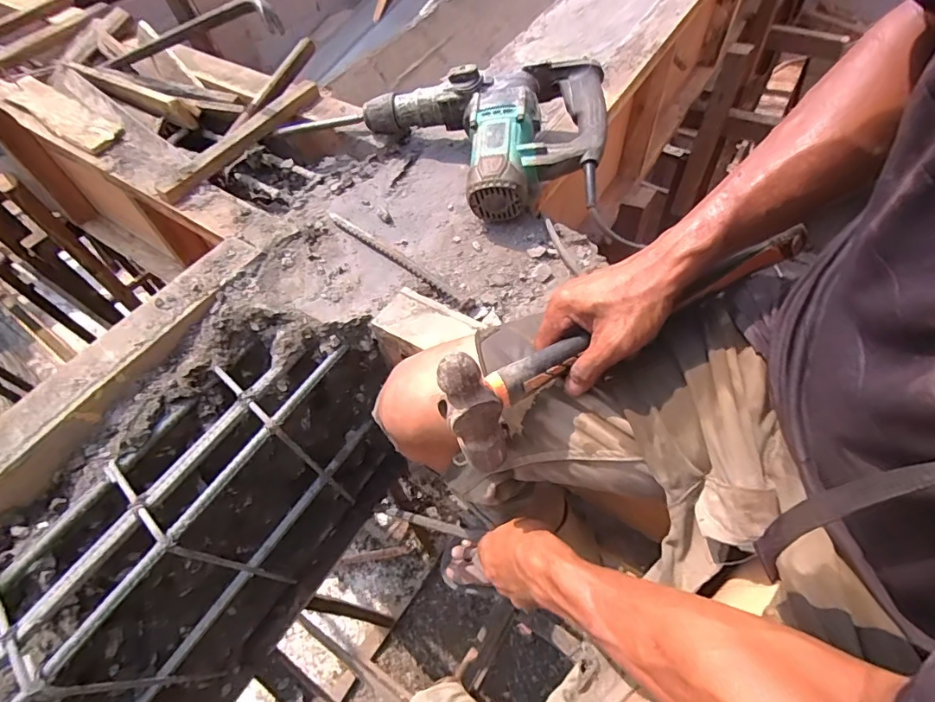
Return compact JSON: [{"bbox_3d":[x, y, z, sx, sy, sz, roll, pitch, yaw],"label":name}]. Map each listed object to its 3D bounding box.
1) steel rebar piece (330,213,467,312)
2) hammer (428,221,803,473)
[{"bbox_3d":[-0.099,-0.128,0.667,0.257,0.017,0.015,35,65,24],"label":"steel rebar piece"},{"bbox_3d":[0.146,-0.017,0.413,0.353,0.101,0.054,-26,59,-7],"label":"hammer"}]

